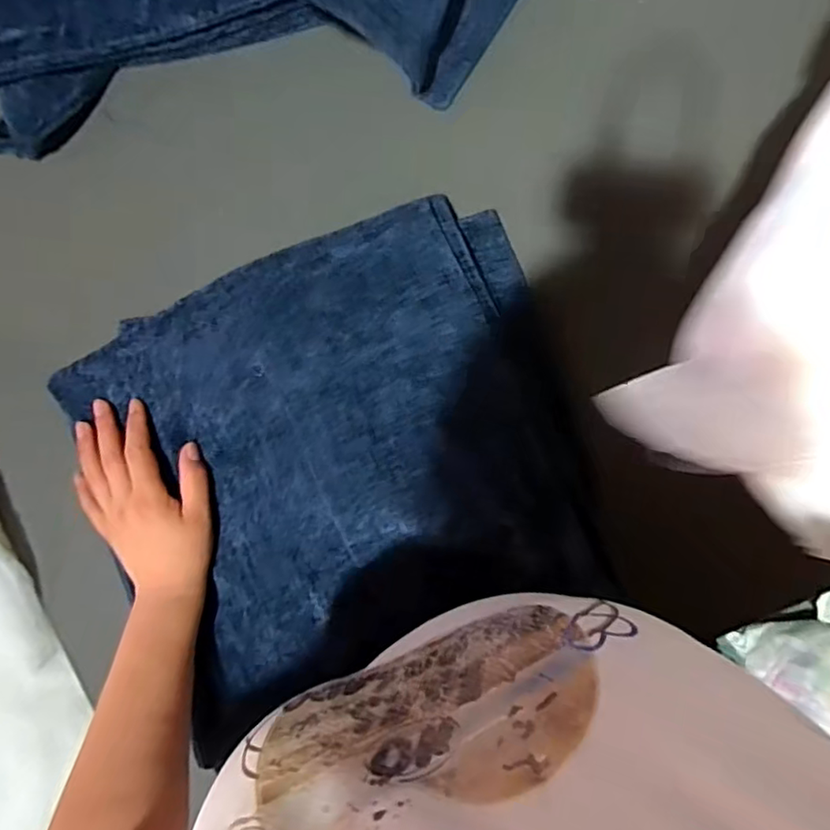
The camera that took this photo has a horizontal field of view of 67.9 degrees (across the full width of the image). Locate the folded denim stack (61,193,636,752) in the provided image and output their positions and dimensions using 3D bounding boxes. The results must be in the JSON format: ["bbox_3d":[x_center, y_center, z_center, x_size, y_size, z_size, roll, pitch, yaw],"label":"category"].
[{"bbox_3d":[-0.063,0.043,0.511,0.380,0.040,0.341,-22,91,7],"label":"folded denim stack"}]

